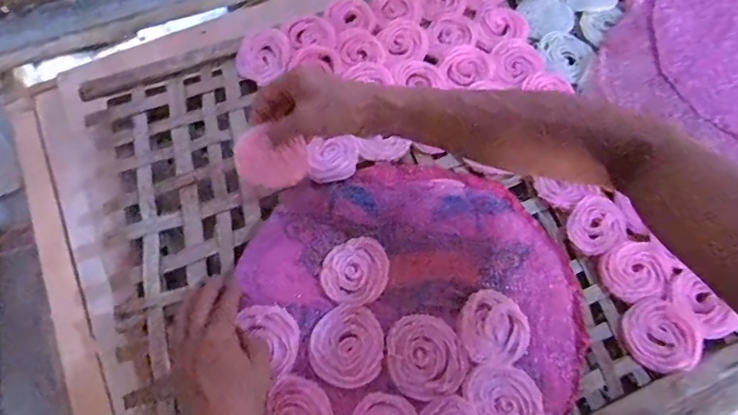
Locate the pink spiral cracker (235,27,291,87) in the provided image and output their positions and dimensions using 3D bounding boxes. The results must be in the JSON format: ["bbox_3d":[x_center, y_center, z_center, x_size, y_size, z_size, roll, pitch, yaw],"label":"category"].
[{"bbox_3d":[-0.138,-0.200,0.615,0.074,0.013,0.068,0,68,0],"label":"pink spiral cracker"}]

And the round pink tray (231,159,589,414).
[{"bbox_3d":[0.047,0.104,0.485,0.327,0.026,0.332,-14,68,-6],"label":"round pink tray"}]

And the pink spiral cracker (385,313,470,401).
[{"bbox_3d":[0.056,0.147,0.467,0.075,0.006,0.080,0,68,0],"label":"pink spiral cracker"}]

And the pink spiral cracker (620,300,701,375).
[{"bbox_3d":[0.305,0.133,0.491,0.071,0.009,0.071,-7,68,-3],"label":"pink spiral cracker"}]

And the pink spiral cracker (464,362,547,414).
[{"bbox_3d":[0.132,0.186,0.449,0.065,0.010,0.074,-20,69,-9],"label":"pink spiral cracker"}]

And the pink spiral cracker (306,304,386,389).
[{"bbox_3d":[-0.021,0.137,0.465,0.074,0.005,0.075,-30,71,-12],"label":"pink spiral cracker"}]

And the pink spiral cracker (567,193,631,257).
[{"bbox_3d":[0.260,0.019,0.539,0.066,0.008,0.063,0,68,0],"label":"pink spiral cracker"}]

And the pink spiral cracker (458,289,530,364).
[{"bbox_3d":[0.127,0.121,0.483,0.068,0.004,0.071,0,68,0],"label":"pink spiral cracker"}]

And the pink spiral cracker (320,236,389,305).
[{"bbox_3d":[-0.014,0.066,0.503,0.068,0.013,0.073,0,68,0],"label":"pink spiral cracker"}]

